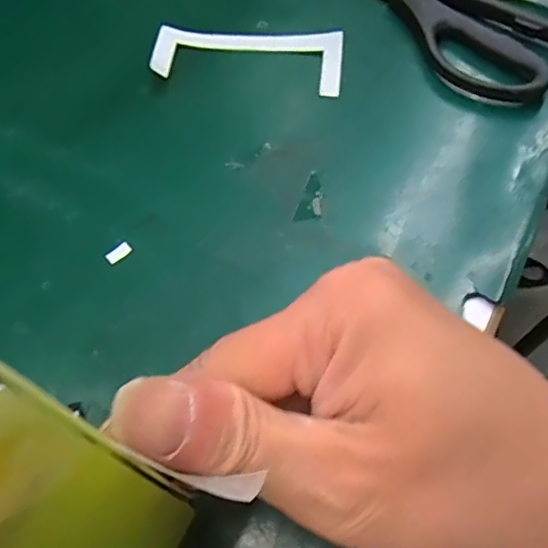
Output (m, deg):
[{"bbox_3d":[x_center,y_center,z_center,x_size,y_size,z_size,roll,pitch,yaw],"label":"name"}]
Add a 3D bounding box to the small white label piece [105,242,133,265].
[{"bbox_3d":[-0.067,-0.009,0.245,0.011,0.004,0.006,-40,78,-18],"label":"small white label piece"}]

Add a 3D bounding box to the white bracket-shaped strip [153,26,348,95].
[{"bbox_3d":[-0.014,-0.113,0.293,0.097,0.009,0.037,5,63,4],"label":"white bracket-shaped strip"}]

